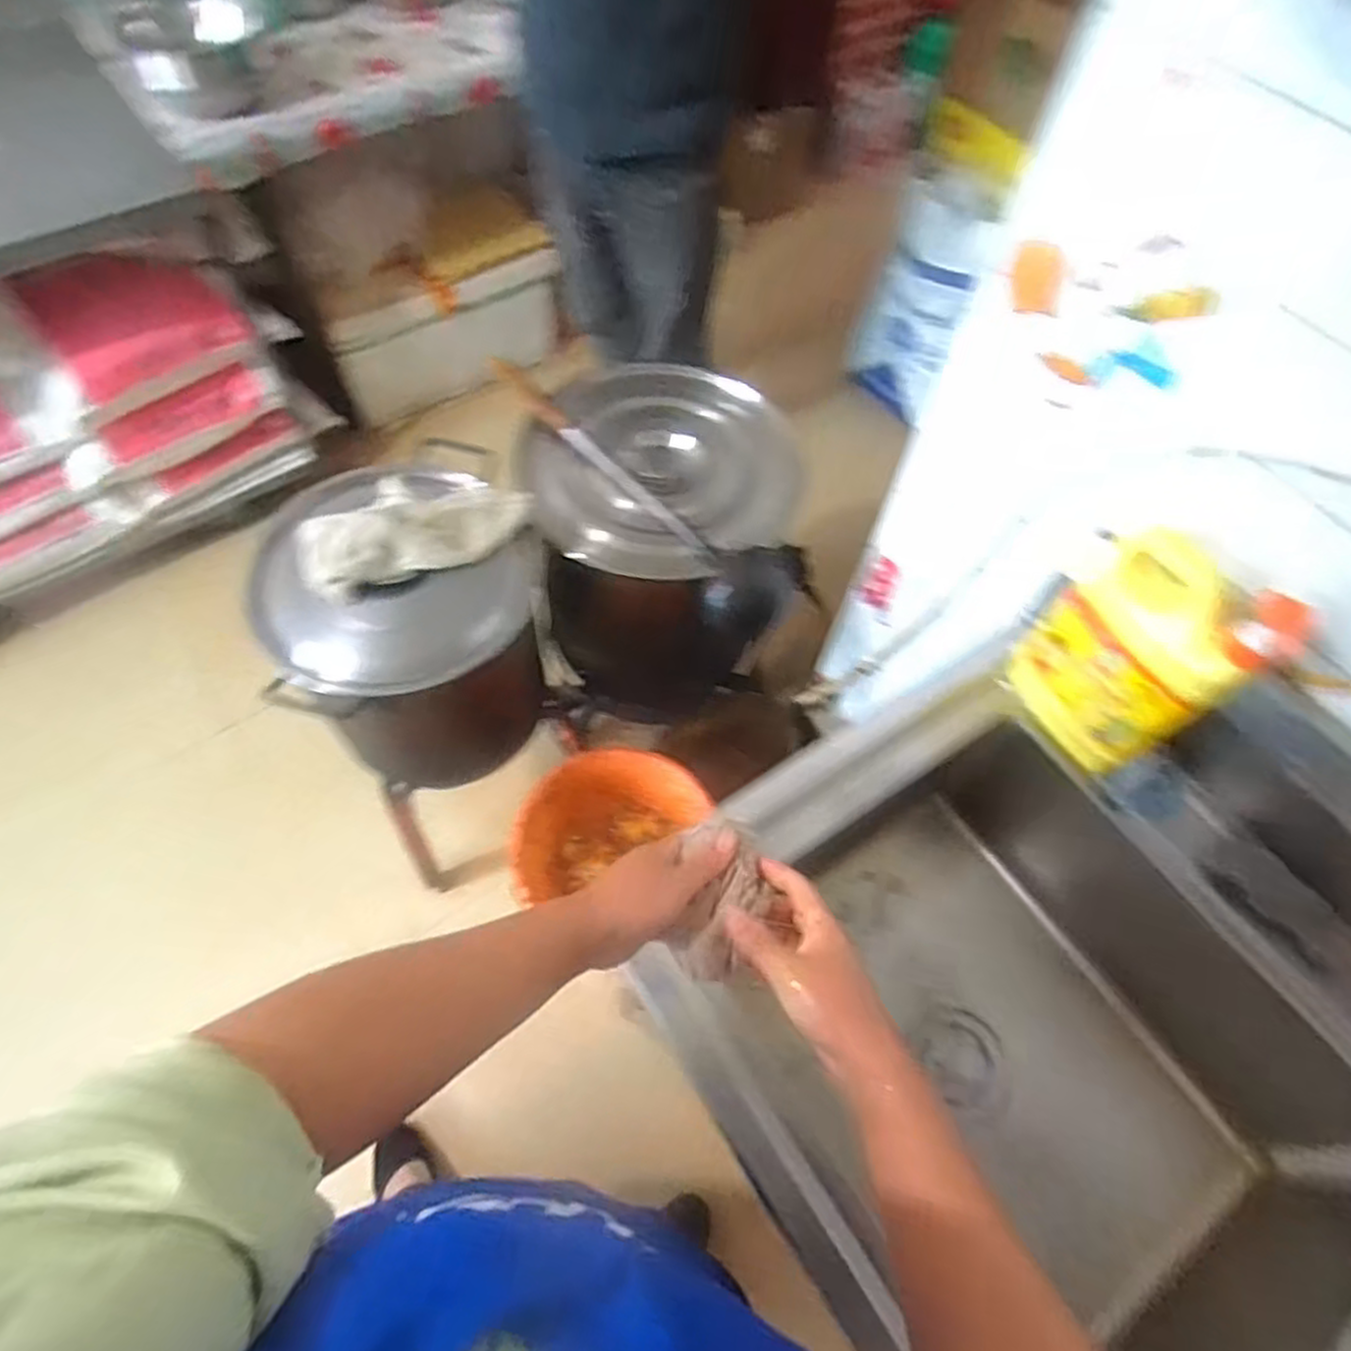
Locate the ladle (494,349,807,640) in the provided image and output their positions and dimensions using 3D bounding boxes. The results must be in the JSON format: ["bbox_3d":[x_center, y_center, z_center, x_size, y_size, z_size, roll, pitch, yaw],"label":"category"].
[{"bbox_3d":[-0.036,-0.242,1.072,0.124,0.103,0.496,-37,69,-21],"label":"ladle"}]

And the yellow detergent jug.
[{"bbox_3d":[0.409,-0.020,0.689,0.072,0.229,0.146,-12,62,-10],"label":"yellow detergent jug"}]

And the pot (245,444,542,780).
[{"bbox_3d":[-0.320,-0.040,1.005,0.320,0.402,0.276,-9,61,-8],"label":"pot"}]

